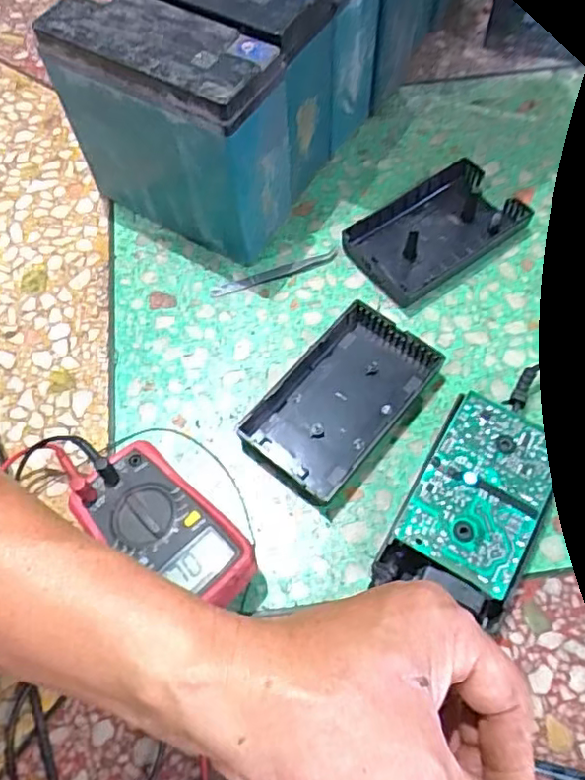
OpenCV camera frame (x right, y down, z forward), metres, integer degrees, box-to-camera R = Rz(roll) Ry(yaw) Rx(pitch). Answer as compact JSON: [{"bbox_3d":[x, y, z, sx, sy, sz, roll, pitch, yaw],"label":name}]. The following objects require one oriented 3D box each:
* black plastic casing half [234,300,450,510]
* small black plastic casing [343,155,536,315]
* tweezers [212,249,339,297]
[{"bbox_3d":[0.039,0.007,0.480,0.086,0.021,0.154,35,69,18],"label":"black plastic casing half"},{"bbox_3d":[0.127,-0.141,0.554,0.153,0.023,0.095,-35,67,-15],"label":"small black plastic casing"},{"bbox_3d":[-0.015,-0.103,0.547,0.117,0.004,0.013,-17,63,-7],"label":"tweezers"}]

